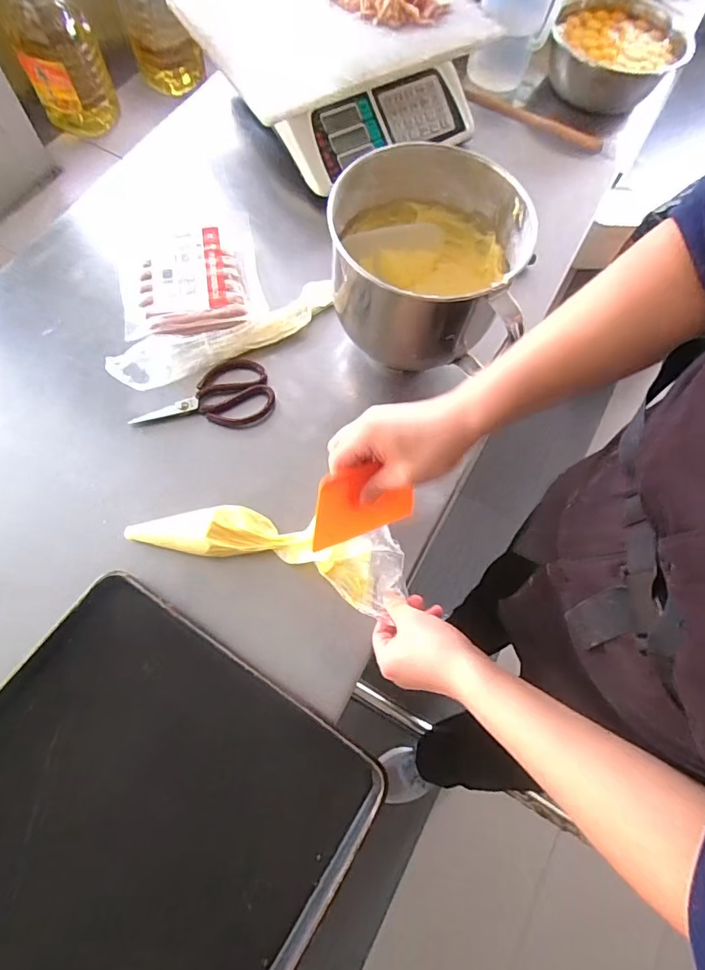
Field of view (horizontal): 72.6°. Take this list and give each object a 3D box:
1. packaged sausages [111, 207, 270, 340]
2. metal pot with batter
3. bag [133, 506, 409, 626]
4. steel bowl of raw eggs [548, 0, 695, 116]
[{"bbox_3d":[-0.237,-0.308,0.708,0.194,0.050,0.220,-12,70,-8],"label":"packaged sausages"},{"bbox_3d":[0.091,-0.253,0.619,0.206,0.219,0.223,1,69,-3],"label":"metal pot with batter"},{"bbox_3d":[-0.106,0.074,0.574,0.330,0.056,0.086,11,70,6],"label":"bag"},{"bbox_3d":[0.515,-0.867,0.961,0.236,0.095,0.254,1,75,8],"label":"steel bowl of raw eggs"}]

